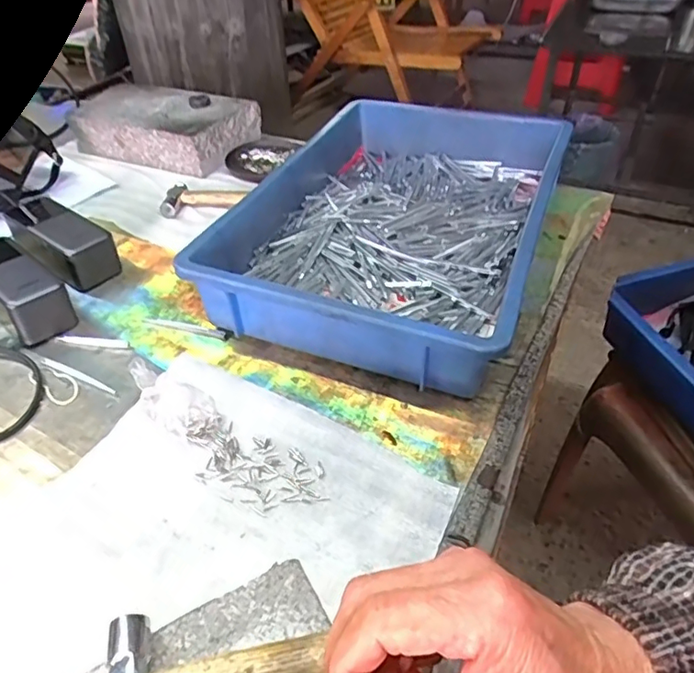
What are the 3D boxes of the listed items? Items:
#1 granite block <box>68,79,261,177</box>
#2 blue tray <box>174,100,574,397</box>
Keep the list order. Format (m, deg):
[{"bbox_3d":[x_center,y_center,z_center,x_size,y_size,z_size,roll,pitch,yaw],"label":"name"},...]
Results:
[{"bbox_3d":[-0.283,-0.332,0.868,0.275,0.057,0.169,18,46,20],"label":"granite block"},{"bbox_3d":[0.061,-0.136,0.626,0.296,0.083,0.456,15,44,17],"label":"blue tray"}]

